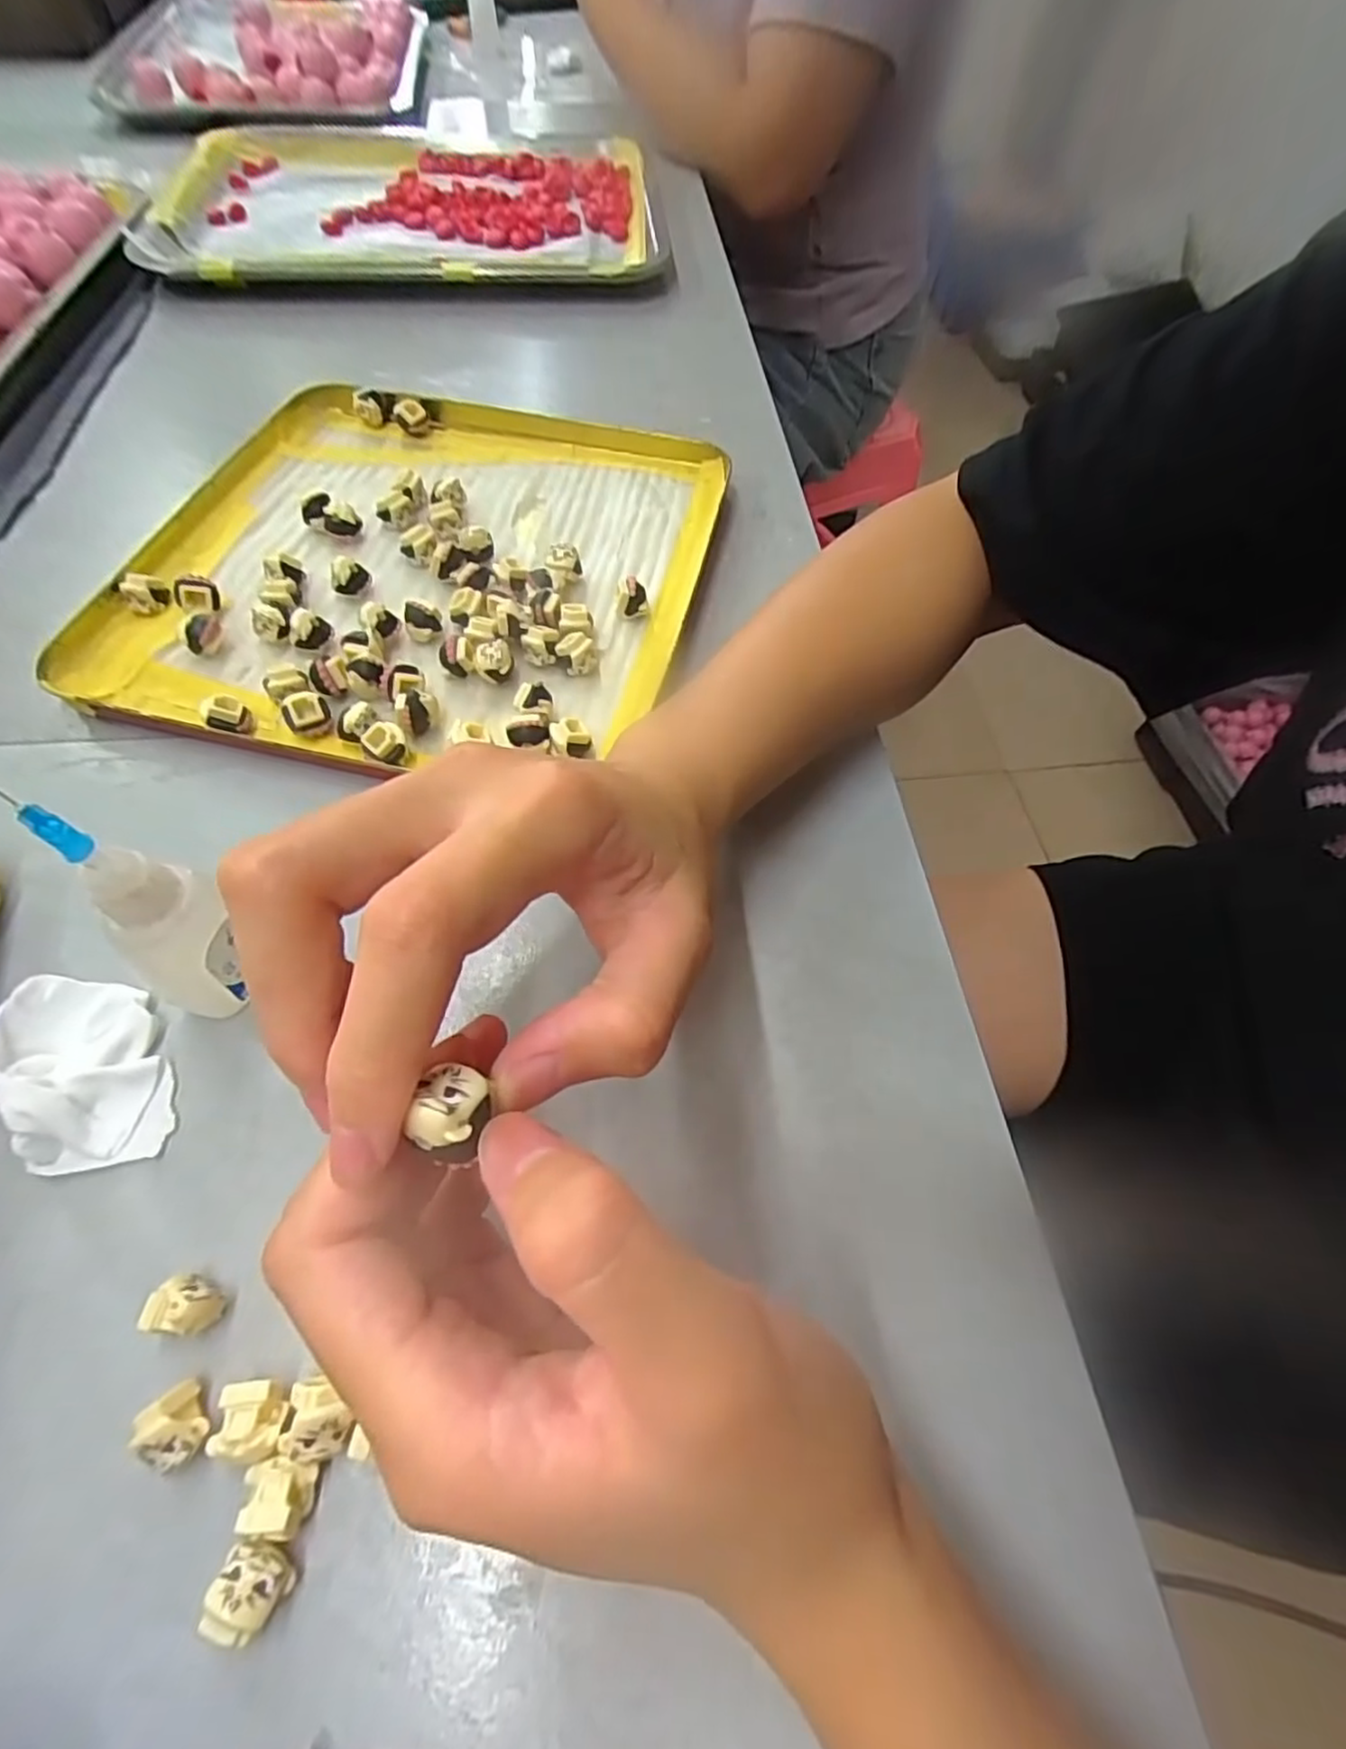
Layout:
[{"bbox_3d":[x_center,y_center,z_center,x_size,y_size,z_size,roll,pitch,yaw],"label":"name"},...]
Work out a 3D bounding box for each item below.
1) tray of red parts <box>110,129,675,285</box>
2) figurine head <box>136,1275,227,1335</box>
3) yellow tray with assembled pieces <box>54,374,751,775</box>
[{"bbox_3d":[-0.193,-0.496,0.520,0.354,0.023,0.256,-6,61,-6],"label":"tray of red parts"},{"bbox_3d":[-0.123,0.108,0.179,0.016,0.014,0.012,5,60,-2],"label":"figurine head"},{"bbox_3d":[-0.110,-0.146,0.323,0.234,0.015,0.229,14,60,3],"label":"yellow tray with assembled pieces"}]

